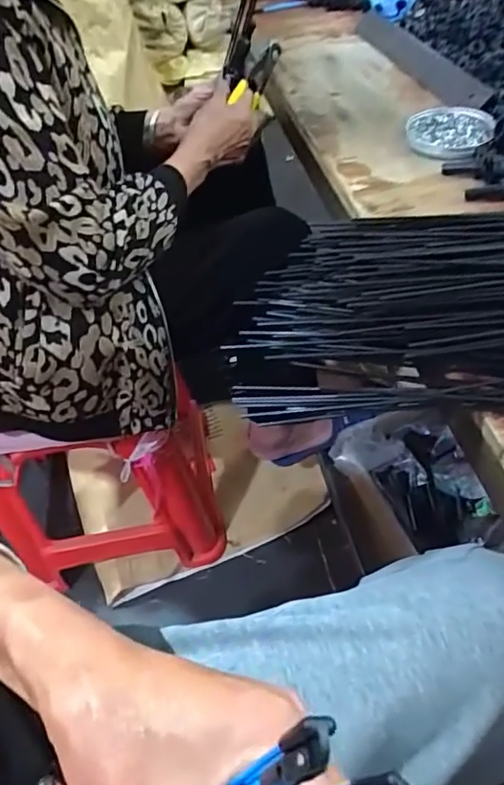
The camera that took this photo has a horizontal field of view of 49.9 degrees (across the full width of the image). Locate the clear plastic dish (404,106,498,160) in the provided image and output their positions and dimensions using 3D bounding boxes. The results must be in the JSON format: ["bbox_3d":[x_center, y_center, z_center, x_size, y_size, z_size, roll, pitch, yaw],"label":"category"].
[{"bbox_3d":[0.206,-0.275,0.572,0.088,0.015,0.089,-3,51,3],"label":"clear plastic dish"}]

